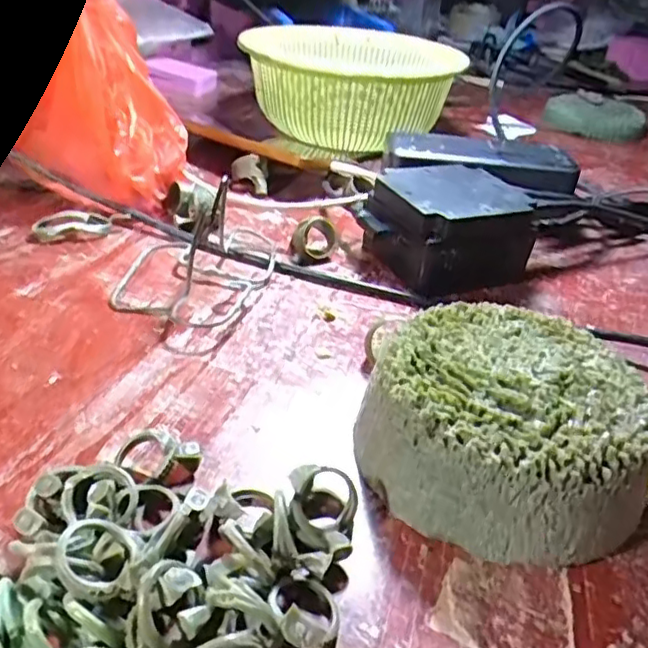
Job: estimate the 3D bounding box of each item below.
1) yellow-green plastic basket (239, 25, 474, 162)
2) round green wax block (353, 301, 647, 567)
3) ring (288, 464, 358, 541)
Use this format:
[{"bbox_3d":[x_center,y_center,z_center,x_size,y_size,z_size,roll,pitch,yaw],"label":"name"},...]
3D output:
[{"bbox_3d":[0.032,-0.213,0.582,0.163,0.087,0.212,15,34,13],"label":"yellow-green plastic basket"},{"bbox_3d":[0.068,0.037,0.242,0.097,0.047,0.094,5,33,-3],"label":"round green wax block"},{"bbox_3d":[0.000,0.061,0.217,0.023,0.020,0.020,10,33,5],"label":"ring"}]

